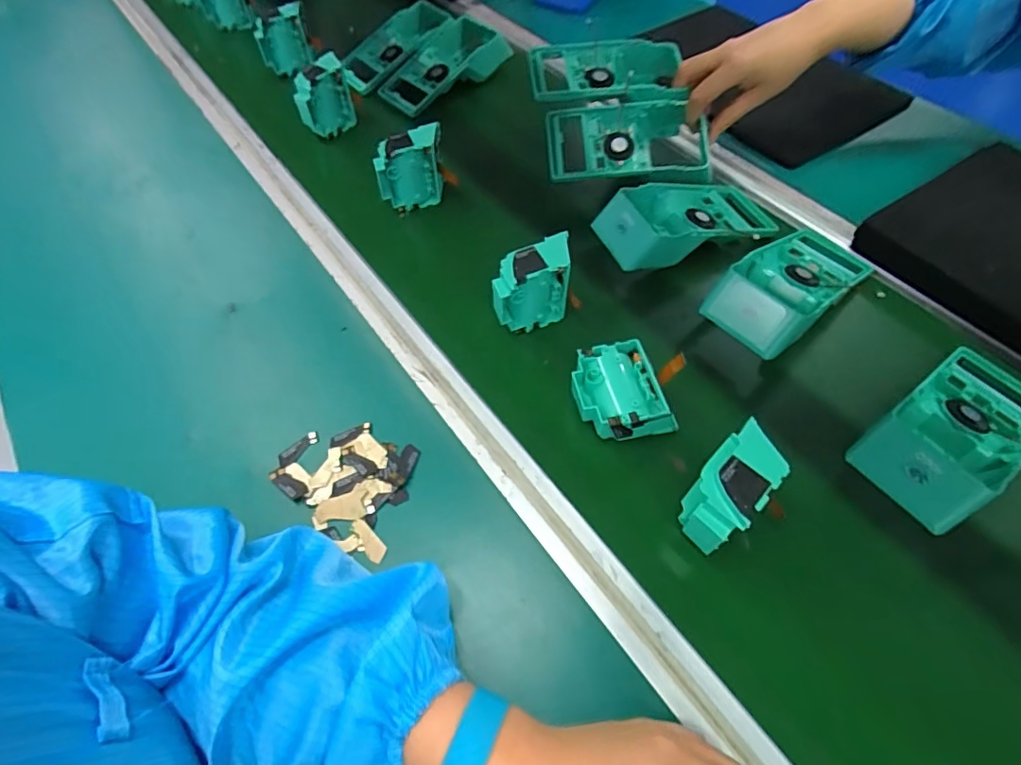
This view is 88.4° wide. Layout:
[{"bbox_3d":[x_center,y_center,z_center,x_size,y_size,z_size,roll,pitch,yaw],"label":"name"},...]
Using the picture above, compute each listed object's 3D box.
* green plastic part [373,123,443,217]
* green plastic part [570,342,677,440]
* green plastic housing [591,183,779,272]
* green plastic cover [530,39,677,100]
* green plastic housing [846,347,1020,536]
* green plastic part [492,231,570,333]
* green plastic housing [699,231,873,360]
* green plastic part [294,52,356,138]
[{"bbox_3d":[-0.108,-0.232,0.573,0.075,0.081,0.034,-20,58,-13],"label":"green plastic part"},{"bbox_3d":[0.091,0.011,0.435,0.076,0.044,0.075,-14,59,-6],"label":"green plastic part"},{"bbox_3d":[0.182,-0.169,0.545,0.190,0.054,0.091,-19,58,-12],"label":"green plastic housing"},{"bbox_3d":[0.110,-0.350,0.595,0.179,0.036,0.085,-6,56,-4],"label":"green plastic cover"},{"bbox_3d":[0.353,0.032,0.405,0.191,0.046,0.081,-32,61,-19],"label":"green plastic housing"},{"bbox_3d":[0.020,-0.086,0.476,0.076,0.074,0.037,-23,60,-12],"label":"green plastic part"},{"bbox_3d":[0.266,-0.097,0.493,0.188,0.058,0.087,-39,65,-20],"label":"green plastic housing"},{"bbox_3d":[-0.232,-0.354,0.656,0.030,0.073,0.073,23,59,15],"label":"green plastic part"}]

